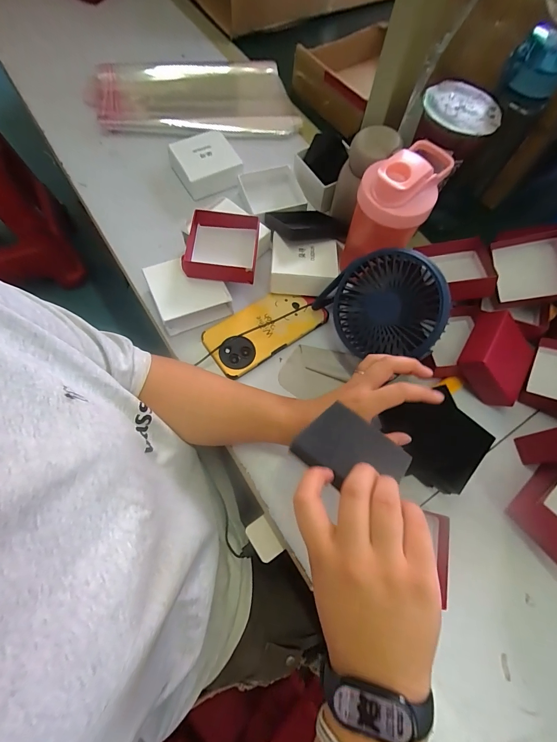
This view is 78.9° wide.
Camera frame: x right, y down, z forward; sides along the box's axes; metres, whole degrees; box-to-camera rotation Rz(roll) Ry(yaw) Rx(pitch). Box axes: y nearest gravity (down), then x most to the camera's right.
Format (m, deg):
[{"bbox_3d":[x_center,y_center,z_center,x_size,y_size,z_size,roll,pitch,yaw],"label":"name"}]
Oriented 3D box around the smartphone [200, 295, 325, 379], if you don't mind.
[{"bbox_3d":[-0.019,-0.060,0.456,0.159,0.013,0.078,-34,73,-15],"label":"smartphone"}]

